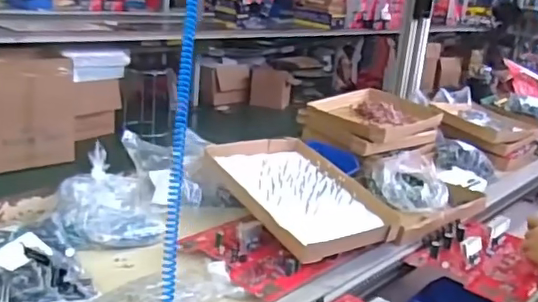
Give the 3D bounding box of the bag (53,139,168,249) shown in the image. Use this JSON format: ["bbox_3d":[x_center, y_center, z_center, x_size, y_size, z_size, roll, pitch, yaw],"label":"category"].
[{"bbox_3d":[-0.267,0.083,0.944,0.171,0.107,0.188,-1,17,-18],"label":"bag"}]

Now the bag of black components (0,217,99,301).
[{"bbox_3d":[-0.339,0.156,0.769,0.155,0.035,0.187,-11,38,-36],"label":"bag of black components"}]

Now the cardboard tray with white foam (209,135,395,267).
[{"bbox_3d":[0.046,0.073,1.044,0.267,0.056,0.349,-9,35,-42],"label":"cardboard tray with white foam"}]

